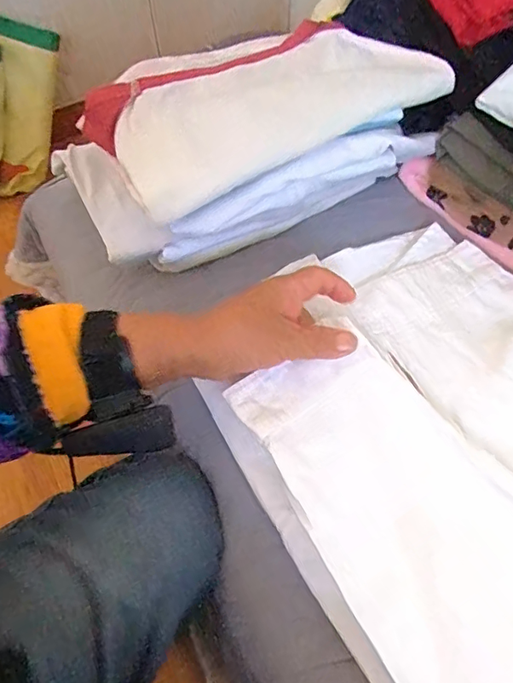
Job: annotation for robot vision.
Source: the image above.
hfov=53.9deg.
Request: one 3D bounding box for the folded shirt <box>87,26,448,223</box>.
[{"bbox_3d":[0.002,-0.209,0.427,0.271,0.026,0.161,-25,60,-14],"label":"folded shirt"}]

